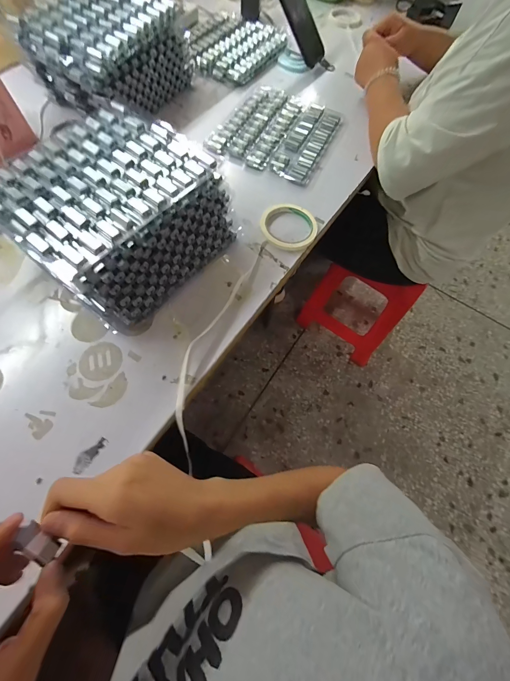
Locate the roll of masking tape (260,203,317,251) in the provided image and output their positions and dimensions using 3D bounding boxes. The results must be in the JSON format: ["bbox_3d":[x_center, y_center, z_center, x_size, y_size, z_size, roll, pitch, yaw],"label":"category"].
[{"bbox_3d":[0.058,-0.196,0.503,0.098,0.012,0.093,2,66,-3],"label":"roll of masking tape"}]

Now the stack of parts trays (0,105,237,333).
[{"bbox_3d":[-0.192,-0.181,0.417,0.235,0.114,0.243,38,71,11],"label":"stack of parts trays"}]

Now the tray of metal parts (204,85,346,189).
[{"bbox_3d":[0.052,-0.434,0.592,0.210,0.017,0.256,25,67,7],"label":"tray of metal parts"}]

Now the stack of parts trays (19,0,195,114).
[{"bbox_3d":[-0.280,-0.557,0.571,0.197,0.121,0.240,27,67,8],"label":"stack of parts trays"}]

